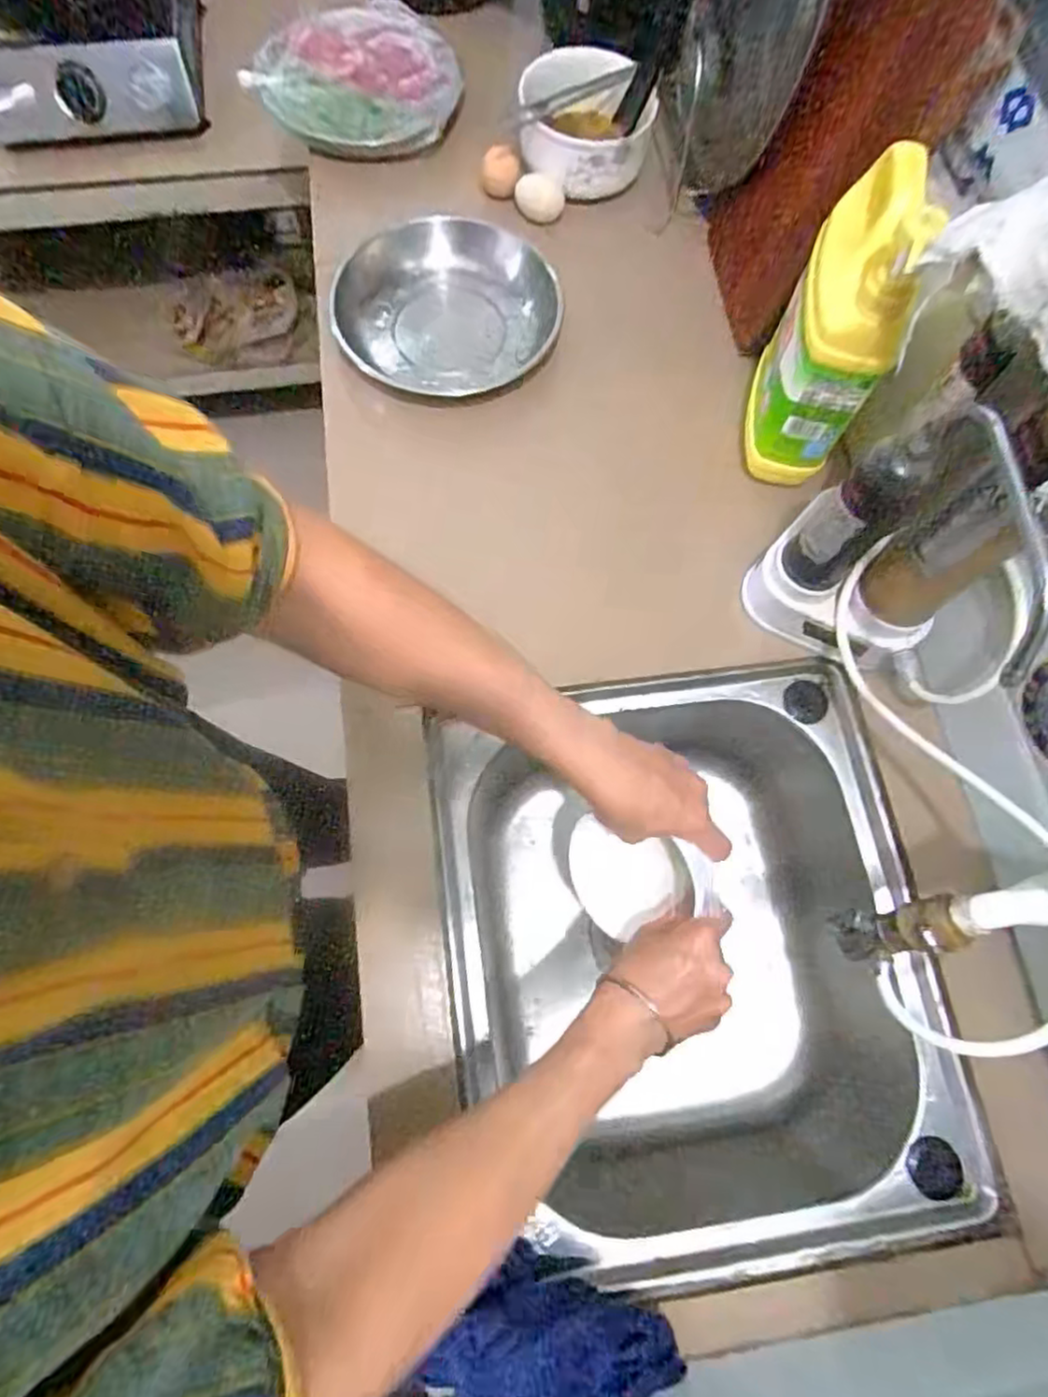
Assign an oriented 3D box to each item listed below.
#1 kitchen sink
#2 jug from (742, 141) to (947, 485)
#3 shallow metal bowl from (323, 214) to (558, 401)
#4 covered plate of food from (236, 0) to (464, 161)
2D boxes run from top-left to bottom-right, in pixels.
[{"bbox_3d":[0.135,0.224,0.617,0.385,0.206,0.433,-8,73,-3],"label":"kitchen sink"},{"bbox_3d":[0.245,-0.293,0.532,0.070,0.226,0.120,14,73,4],"label":"jug"},{"bbox_3d":[-0.080,-0.389,0.690,0.225,0.069,0.203,10,72,3],"label":"shallow metal bowl"},{"bbox_3d":[-0.190,-0.721,0.776,0.234,0.044,0.242,0,72,0],"label":"covered plate of food"}]

